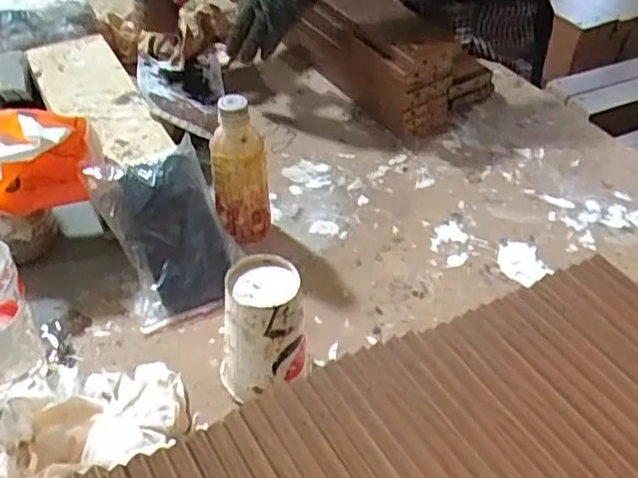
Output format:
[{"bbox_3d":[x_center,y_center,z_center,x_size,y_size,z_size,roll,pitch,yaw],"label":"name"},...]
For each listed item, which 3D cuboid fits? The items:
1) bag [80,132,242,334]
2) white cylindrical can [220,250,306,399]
[{"bbox_3d":[-0.158,-0.008,0.672,0.111,0.041,0.179,-23,88,-4],"label":"bag"},{"bbox_3d":[-0.050,0.083,0.563,0.070,0.123,0.064,-2,41,2],"label":"white cylindrical can"}]

